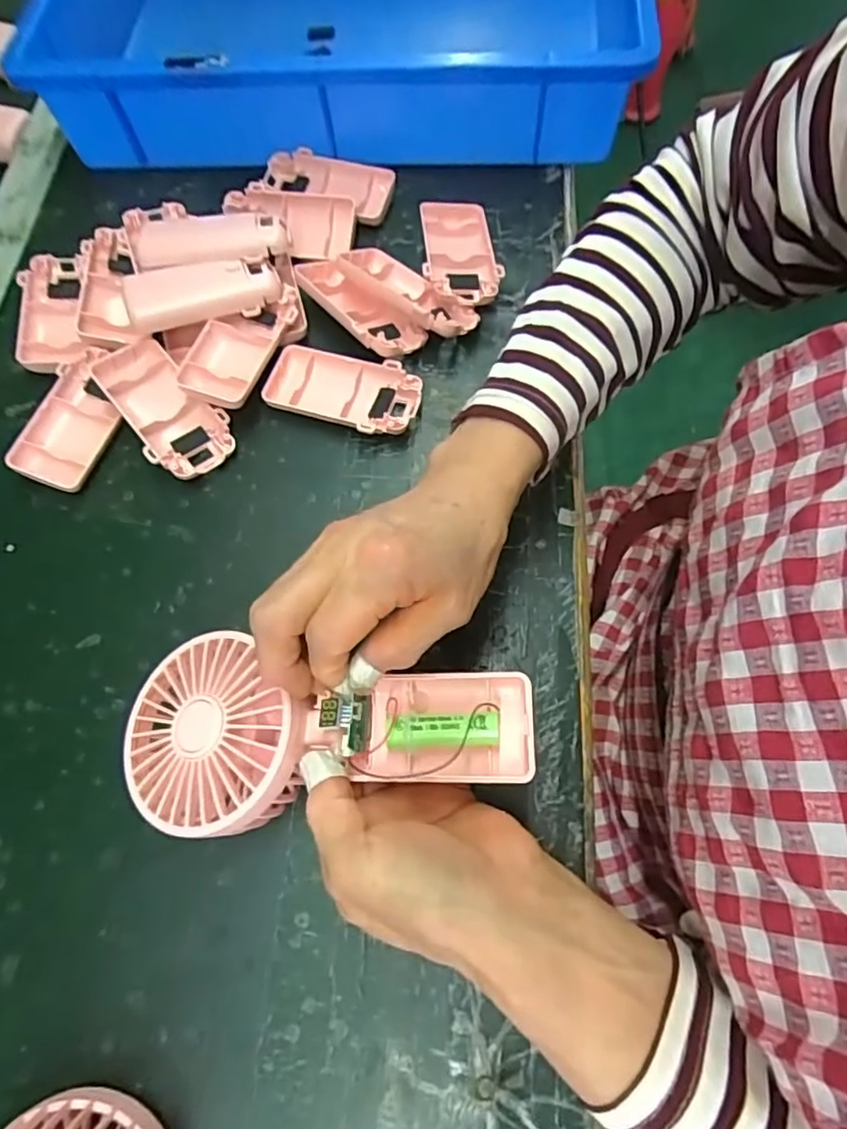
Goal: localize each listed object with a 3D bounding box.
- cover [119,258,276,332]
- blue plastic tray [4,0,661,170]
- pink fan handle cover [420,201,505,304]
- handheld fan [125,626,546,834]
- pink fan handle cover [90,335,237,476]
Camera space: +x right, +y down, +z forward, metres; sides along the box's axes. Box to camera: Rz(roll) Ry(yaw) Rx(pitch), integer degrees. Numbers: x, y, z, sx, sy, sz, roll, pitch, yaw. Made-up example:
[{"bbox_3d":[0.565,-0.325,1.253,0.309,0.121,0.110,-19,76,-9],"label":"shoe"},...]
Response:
[{"bbox_3d":[-0.139,-0.171,0.384,0.092,0.019,0.036,-15,69,-4],"label":"cover"},{"bbox_3d":[-0.056,-0.458,0.488,0.441,0.081,0.328,1,69,2],"label":"blue plastic tray"},{"bbox_3d":[0.025,-0.215,0.421,0.050,0.022,0.096,-3,69,1],"label":"pink fan handle cover"},{"bbox_3d":[-0.045,0.074,0.275,0.182,0.039,0.082,-3,69,6],"label":"handheld fan"},{"bbox_3d":[-0.161,-0.096,0.380,0.049,0.027,0.096,-42,73,-13],"label":"pink fan handle cover"}]

